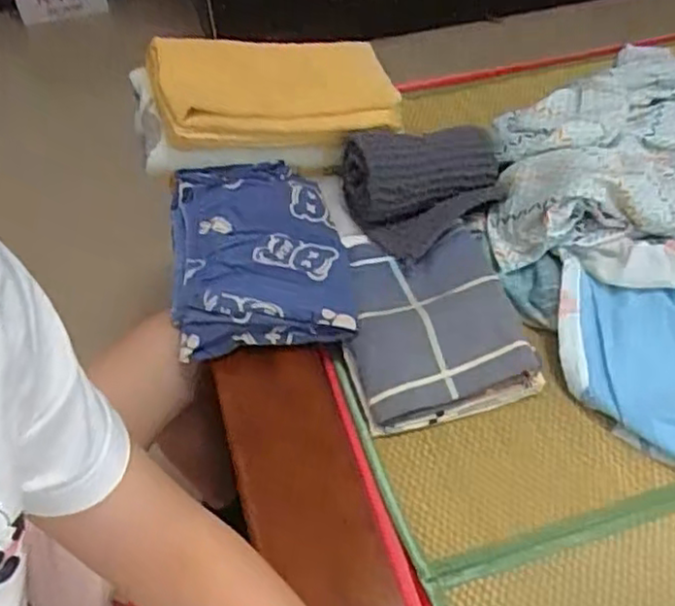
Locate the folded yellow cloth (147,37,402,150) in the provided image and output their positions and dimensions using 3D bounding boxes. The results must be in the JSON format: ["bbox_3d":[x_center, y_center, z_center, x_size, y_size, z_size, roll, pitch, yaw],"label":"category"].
[{"bbox_3d":[-0.078,-0.279,0.906,0.323,0.086,0.139,-11,50,-26],"label":"folded yellow cloth"}]

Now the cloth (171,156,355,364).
[{"bbox_3d":[-0.095,-0.069,0.832,0.205,0.052,0.275,-6,51,-3],"label":"cloth"}]

